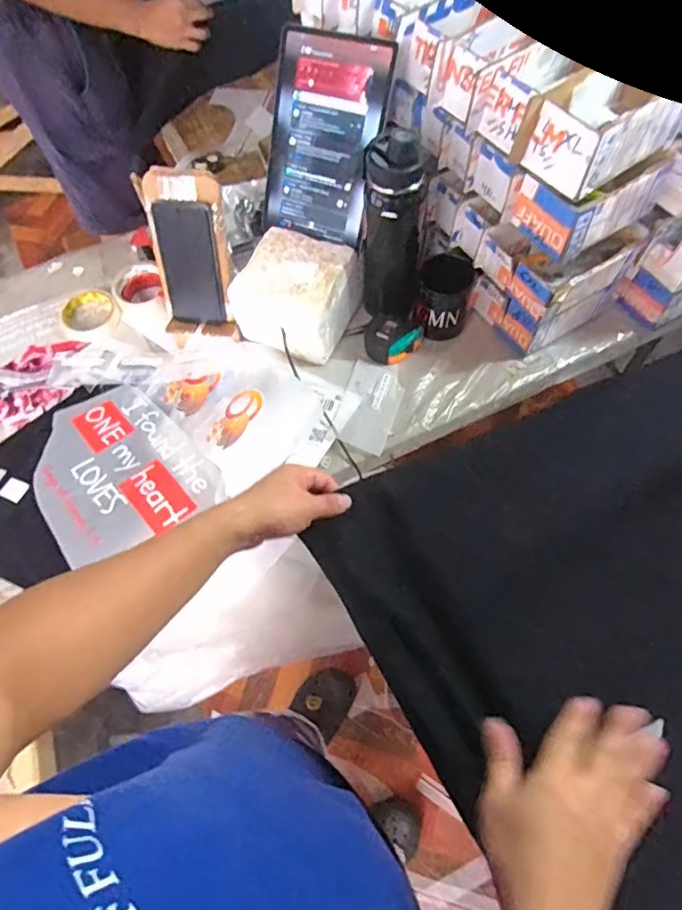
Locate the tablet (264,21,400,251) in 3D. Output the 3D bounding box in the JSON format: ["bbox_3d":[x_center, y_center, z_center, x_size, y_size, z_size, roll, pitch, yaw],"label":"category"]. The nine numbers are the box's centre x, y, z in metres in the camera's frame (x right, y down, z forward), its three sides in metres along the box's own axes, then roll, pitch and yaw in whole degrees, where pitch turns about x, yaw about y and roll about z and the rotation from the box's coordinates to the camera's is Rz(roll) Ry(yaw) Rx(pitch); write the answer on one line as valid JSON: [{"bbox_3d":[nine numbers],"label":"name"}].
[{"bbox_3d":[-0.023,-0.432,0.747,0.158,0.244,0.013,22,33,14],"label":"tablet"}]

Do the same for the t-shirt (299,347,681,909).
[{"bbox_3d":[0.341,0.113,0.521,0.630,0.070,0.448,-25,64,-10],"label":"t-shirt"}]

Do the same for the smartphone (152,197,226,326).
[{"bbox_3d":[-0.208,-0.262,0.756,0.078,0.172,0.007,9,46,6],"label":"smartphone"}]

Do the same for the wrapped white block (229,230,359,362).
[{"bbox_3d":[-0.066,-0.239,0.809,0.148,0.110,0.157,24,66,15],"label":"wrapped white block"}]

